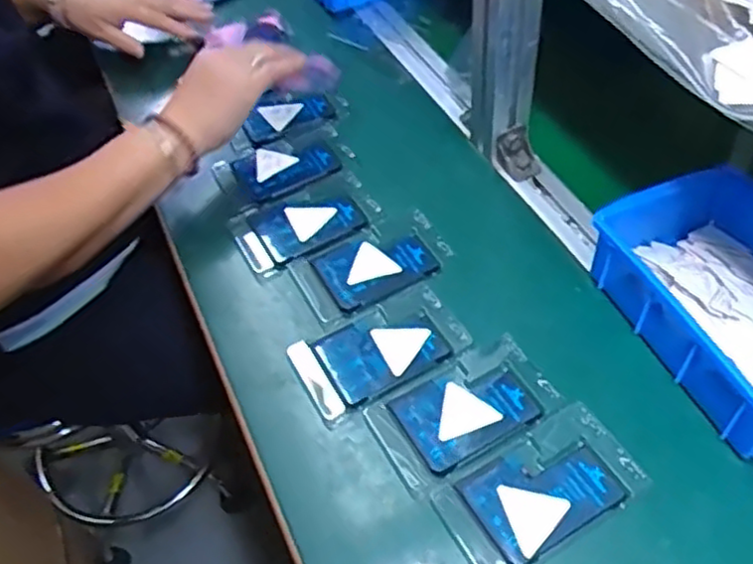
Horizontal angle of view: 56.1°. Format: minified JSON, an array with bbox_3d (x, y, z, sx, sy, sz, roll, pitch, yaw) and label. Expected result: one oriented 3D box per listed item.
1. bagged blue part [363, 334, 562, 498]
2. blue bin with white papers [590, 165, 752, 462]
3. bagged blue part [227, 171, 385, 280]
[{"bbox_3d":[0.062,0.090,0.505,0.125,0.014,0.072,-26,54,-16],"label":"bagged blue part"},{"bbox_3d":[0.266,0.021,0.515,0.143,0.085,0.202,-19,52,-11],"label":"blue bin with white papers"},{"bbox_3d":[-0.063,-0.052,0.639,0.127,0.021,0.081,-23,51,-8],"label":"bagged blue part"}]

